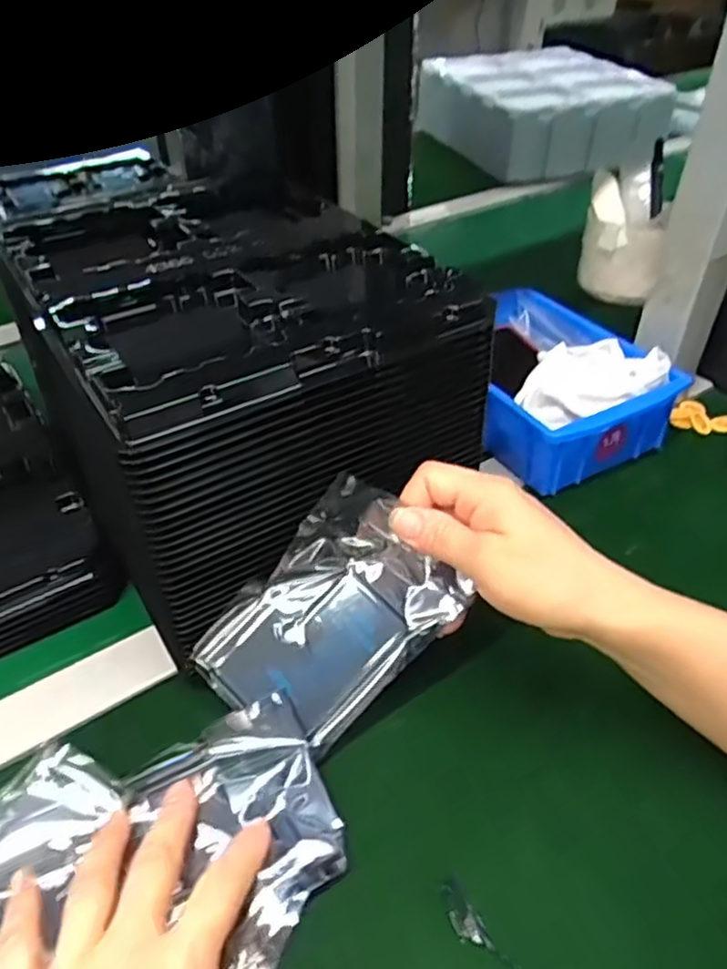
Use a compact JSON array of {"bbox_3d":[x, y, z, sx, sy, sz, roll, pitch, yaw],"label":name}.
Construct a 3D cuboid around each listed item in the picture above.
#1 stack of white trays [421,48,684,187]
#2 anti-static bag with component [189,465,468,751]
[{"bbox_3d":[0.313,-0.666,1.224,0.346,0.096,0.408,-14,43,-15],"label":"stack of white trays"},{"bbox_3d":[-0.018,0.071,0.368,0.086,0.011,0.131,41,94,5],"label":"anti-static bag with component"}]

